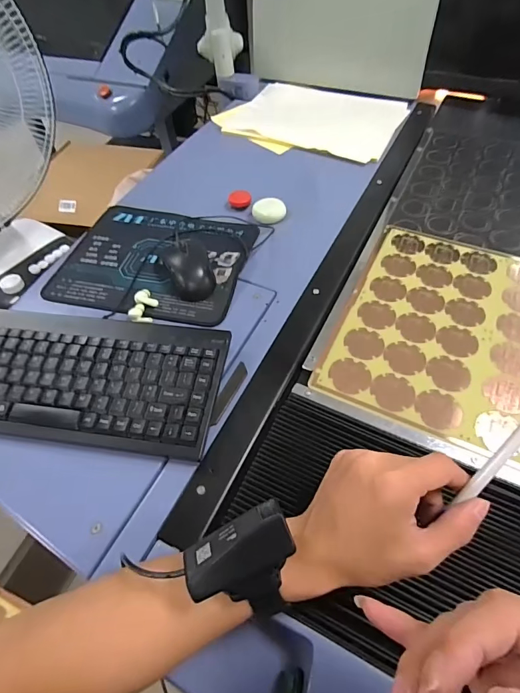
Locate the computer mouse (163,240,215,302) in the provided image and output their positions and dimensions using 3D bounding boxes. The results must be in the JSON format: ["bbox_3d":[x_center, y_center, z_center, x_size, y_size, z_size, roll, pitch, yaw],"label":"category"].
[{"bbox_3d":[-0.094,-0.106,0.516,0.056,0.036,0.095,-19,56,-10],"label":"computer mouse"}]

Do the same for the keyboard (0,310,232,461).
[{"bbox_3d":[-0.188,0.033,0.423,0.290,0.026,0.147,6,55,7],"label":"keyboard"}]

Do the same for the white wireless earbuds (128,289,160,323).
[{"bbox_3d":[-0.146,-0.050,0.492,0.030,0.013,0.049,4,55,5],"label":"white wireless earbuds"}]

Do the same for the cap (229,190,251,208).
[{"bbox_3d":[-0.034,-0.255,0.673,0.037,0.015,0.037,-1,55,2],"label":"cap"}]

